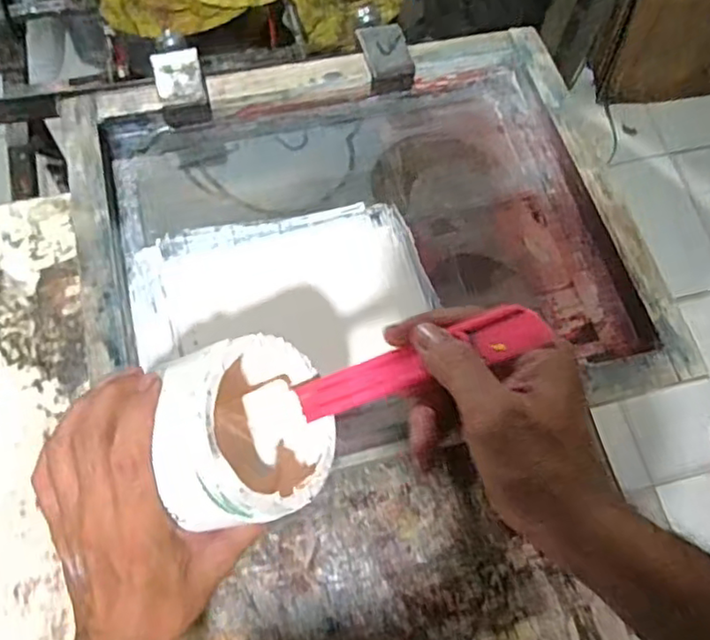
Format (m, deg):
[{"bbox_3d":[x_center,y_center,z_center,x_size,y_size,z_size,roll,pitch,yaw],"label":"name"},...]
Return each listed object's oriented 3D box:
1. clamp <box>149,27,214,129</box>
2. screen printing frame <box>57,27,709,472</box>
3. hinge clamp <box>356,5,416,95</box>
[{"bbox_3d":[-0.199,-0.279,0.724,0.055,0.045,0.111,-13,69,-8],"label":"clamp"},{"bbox_3d":[0.010,-0.095,0.674,0.561,0.048,0.472,-12,69,-8],"label":"screen printing frame"},{"bbox_3d":[0.029,-0.337,0.772,0.056,0.047,0.133,-14,69,-9],"label":"hinge clamp"}]

